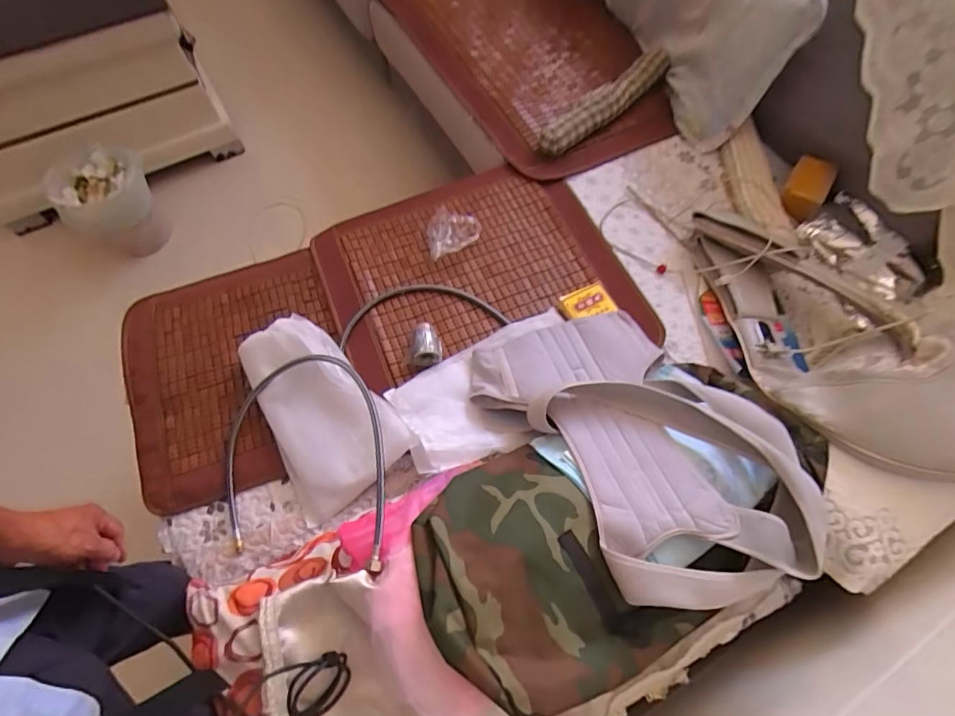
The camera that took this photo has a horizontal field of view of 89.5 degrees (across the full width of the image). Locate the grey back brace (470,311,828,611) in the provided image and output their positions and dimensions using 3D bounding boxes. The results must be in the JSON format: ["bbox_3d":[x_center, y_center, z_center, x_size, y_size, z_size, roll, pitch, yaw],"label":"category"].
[{"bbox_3d":[0.236,0.107,0.742,0.331,0.143,0.529,-29,70,-14],"label":"grey back brace"}]

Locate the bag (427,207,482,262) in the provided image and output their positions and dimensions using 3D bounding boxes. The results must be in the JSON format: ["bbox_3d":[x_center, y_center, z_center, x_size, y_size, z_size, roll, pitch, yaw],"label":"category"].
[{"bbox_3d":[-0.052,-0.275,1.010,0.110,0.041,0.133,-6,66,-5],"label":"bag"}]

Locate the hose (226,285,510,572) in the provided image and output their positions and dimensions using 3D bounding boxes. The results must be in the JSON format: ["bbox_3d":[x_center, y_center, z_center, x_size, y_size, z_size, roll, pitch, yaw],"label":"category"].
[{"bbox_3d":[-0.210,0.039,0.795,0.375,0.151,0.569,21,66,7],"label":"hose"}]

